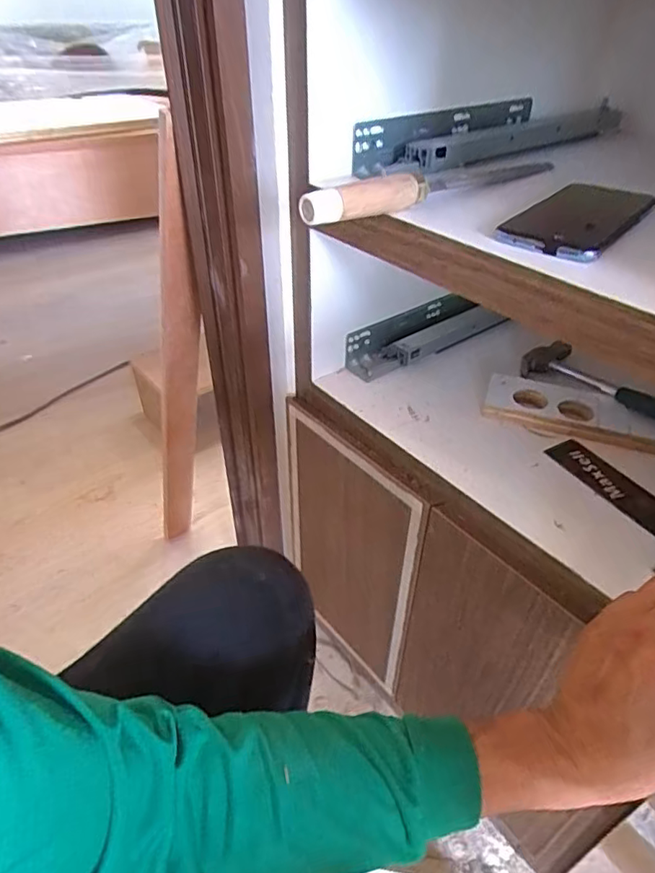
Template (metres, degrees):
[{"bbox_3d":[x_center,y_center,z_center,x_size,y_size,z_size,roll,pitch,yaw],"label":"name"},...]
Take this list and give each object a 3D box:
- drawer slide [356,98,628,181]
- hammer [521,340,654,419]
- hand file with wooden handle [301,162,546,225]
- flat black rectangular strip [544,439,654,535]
[{"bbox_3d":[0.193,-0.331,0.588,0.394,0.045,0.067,-27,46,-29],"label":"drawer slide"},{"bbox_3d":[0.301,-0.043,0.568,0.080,0.036,0.245,-16,42,-18],"label":"hammer"},{"bbox_3d":[0.097,-0.215,0.456,0.299,0.030,0.026,-30,48,-32],"label":"hand file with wooden handle"},{"bbox_3d":[0.266,0.045,0.505,0.040,0.006,0.129,-19,43,-22],"label":"flat black rectangular strip"}]

